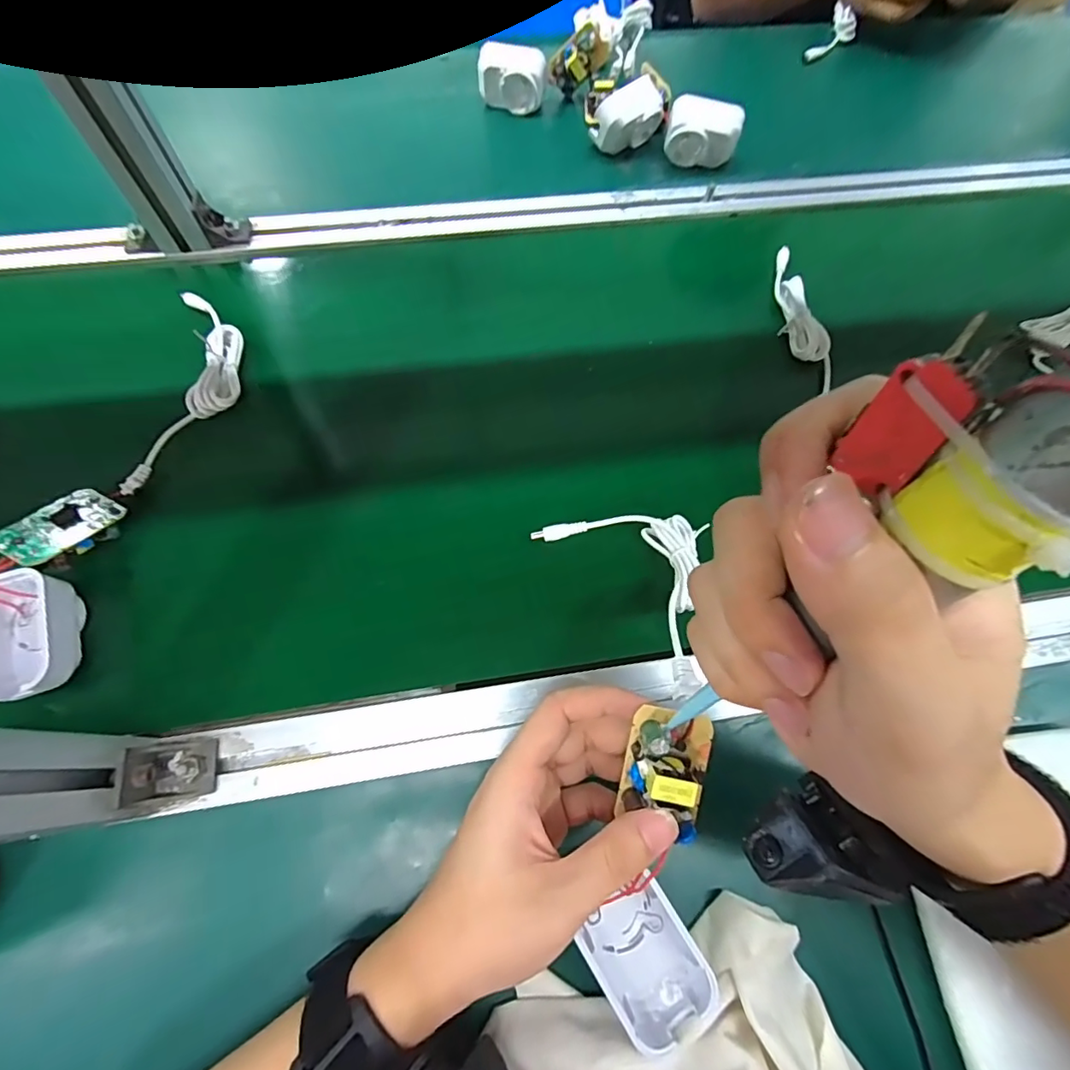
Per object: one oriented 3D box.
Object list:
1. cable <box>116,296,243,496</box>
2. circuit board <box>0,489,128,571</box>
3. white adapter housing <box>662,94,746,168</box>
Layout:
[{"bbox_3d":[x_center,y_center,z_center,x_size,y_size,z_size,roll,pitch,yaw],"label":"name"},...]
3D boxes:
[{"bbox_3d":[-0.255,-0.116,0.386,0.056,0.020,0.185,-2,66,-2],"label":"cable"},{"bbox_3d":[-0.296,-0.005,0.321,0.037,0.018,0.063,36,38,-4],"label":"circuit board"},{"bbox_3d":[0.165,-0.396,0.509,0.069,0.050,0.034,8,66,3],"label":"white adapter housing"}]

